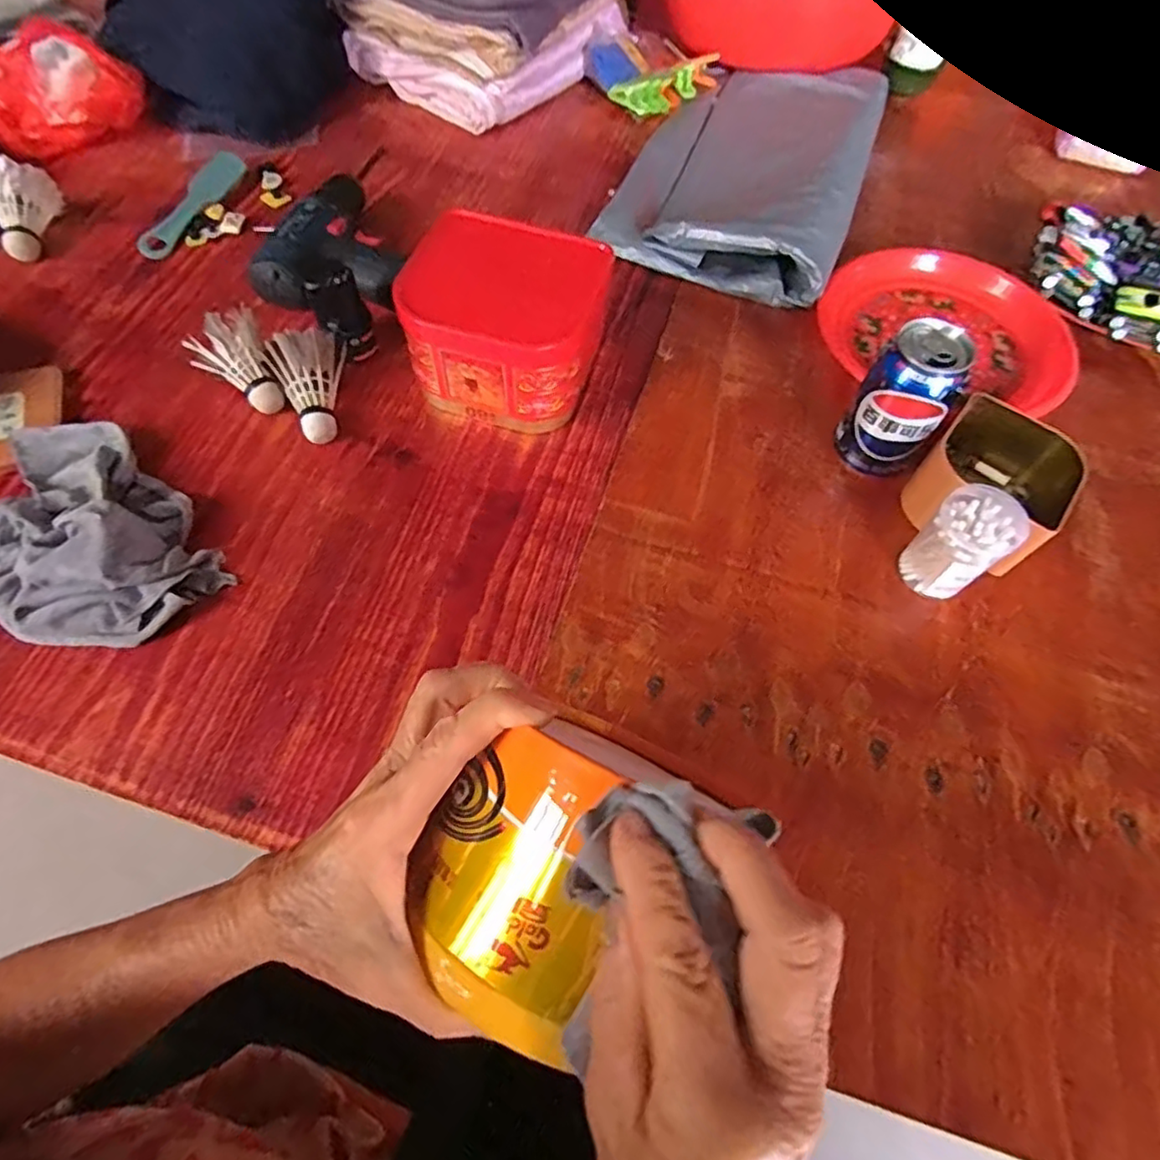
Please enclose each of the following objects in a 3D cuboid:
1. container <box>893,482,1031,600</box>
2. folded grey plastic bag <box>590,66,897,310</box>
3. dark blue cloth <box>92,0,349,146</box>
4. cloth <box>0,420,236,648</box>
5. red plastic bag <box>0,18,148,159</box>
[{"bbox_3d":[0.271,-0.024,0.456,0.051,0.074,0.051,-34,68,-18],"label":"container"},{"bbox_3d":[0.194,-0.478,0.706,0.241,0.057,0.426,20,63,8],"label":"folded grey plastic bag"},{"bbox_3d":[-0.399,-0.621,0.700,0.236,0.145,0.168,8,62,2],"label":"dark blue cloth"},{"bbox_3d":[-0.364,-0.038,0.453,0.135,0.048,0.203,-39,70,-20],"label":"cloth"},{"bbox_3d":[-0.601,-0.527,0.677,0.208,0.071,0.180,-38,70,-20],"label":"red plastic bag"}]

